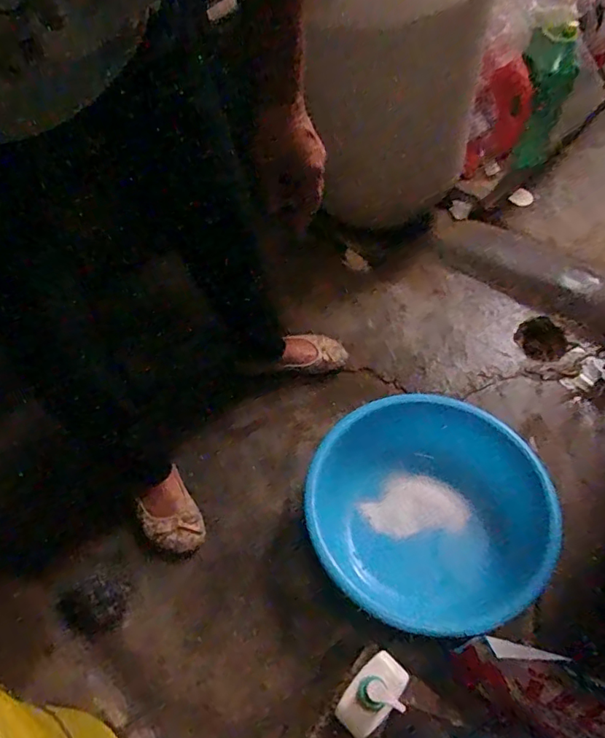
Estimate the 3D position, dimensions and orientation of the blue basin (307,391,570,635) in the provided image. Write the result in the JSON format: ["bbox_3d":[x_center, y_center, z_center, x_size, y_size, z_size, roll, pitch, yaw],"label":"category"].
[{"bbox_3d":[0.206,0.247,0.874,0.414,0.103,0.386,25,62,19],"label":"blue basin"}]

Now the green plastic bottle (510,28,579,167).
[{"bbox_3d":[0.571,-0.635,1.230,0.125,0.291,0.075,8,22,9],"label":"green plastic bottle"}]

